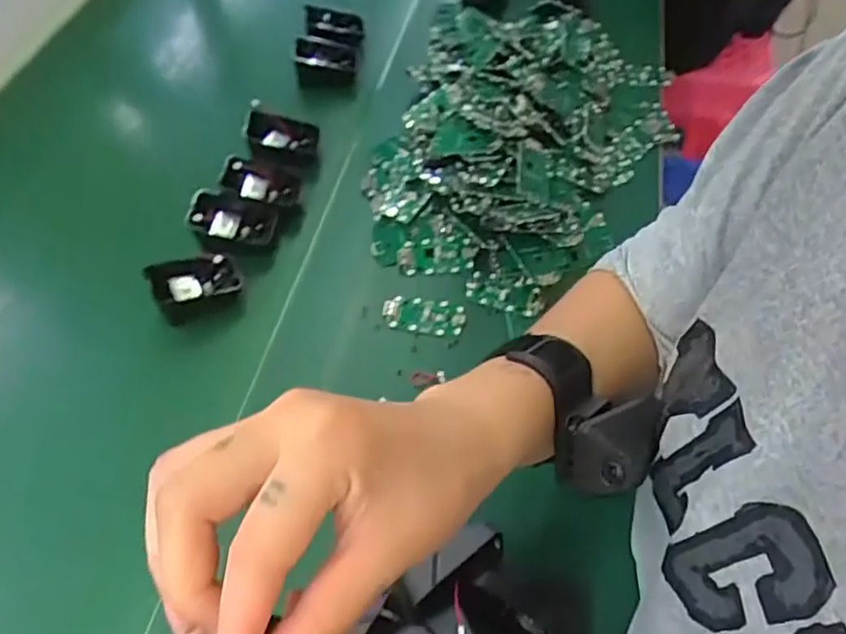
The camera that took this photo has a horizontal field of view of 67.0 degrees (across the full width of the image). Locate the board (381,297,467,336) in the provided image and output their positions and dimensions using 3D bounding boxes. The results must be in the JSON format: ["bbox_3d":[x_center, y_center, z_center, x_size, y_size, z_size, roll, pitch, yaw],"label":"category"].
[{"bbox_3d":[0.001,-0.002,0.507,0.063,0.007,0.032,4,54,4],"label":"board"}]

